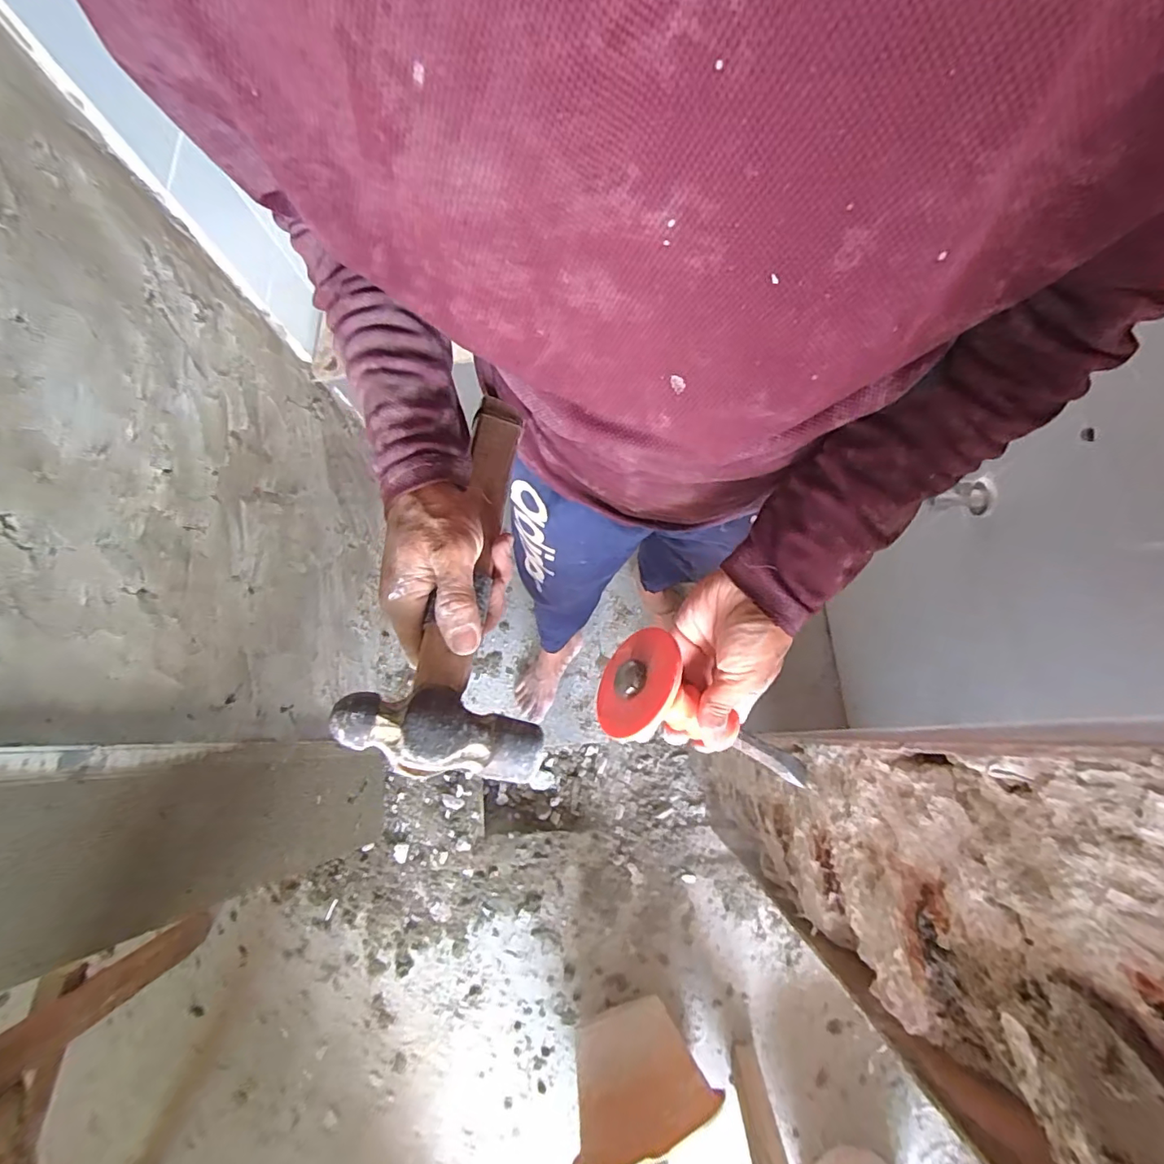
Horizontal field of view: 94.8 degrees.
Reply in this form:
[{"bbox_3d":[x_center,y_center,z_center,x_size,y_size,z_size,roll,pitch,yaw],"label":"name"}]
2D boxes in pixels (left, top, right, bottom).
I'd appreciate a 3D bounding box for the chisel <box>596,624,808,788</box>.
[{"bbox_3d":[0.103,0.107,0.397,0.192,0.076,0.075,31,74,-26],"label":"chisel"}]

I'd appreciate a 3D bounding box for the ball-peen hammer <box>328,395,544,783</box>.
[{"bbox_3d":[-0.090,-0.021,0.359,0.109,0.036,0.293,13,53,-27],"label":"ball-peen hammer"}]

